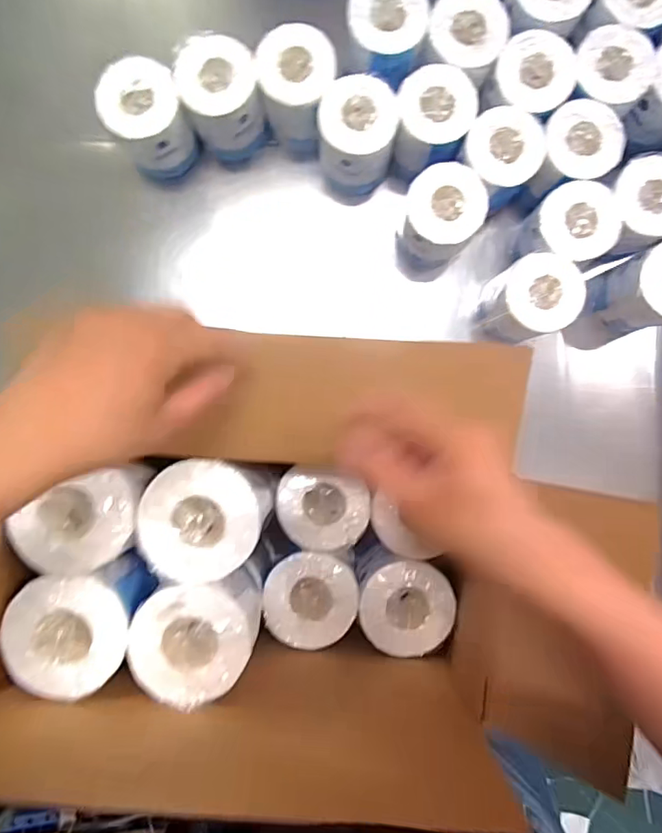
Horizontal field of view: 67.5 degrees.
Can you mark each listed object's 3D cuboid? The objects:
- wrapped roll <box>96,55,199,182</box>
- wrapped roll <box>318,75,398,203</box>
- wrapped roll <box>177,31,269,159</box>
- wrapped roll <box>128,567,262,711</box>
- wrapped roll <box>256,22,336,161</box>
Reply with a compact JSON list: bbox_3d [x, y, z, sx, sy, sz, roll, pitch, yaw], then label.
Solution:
[{"bbox_3d":[-0.234,-0.386,0.646,0.090,0.115,0.099,0,91,-2],"label":"wrapped roll"},{"bbox_3d":[0.031,-0.365,0.665,0.095,0.135,0.101,0,91,-2],"label":"wrapped roll"},{"bbox_3d":[-0.140,-0.413,0.654,0.093,0.112,0.098,0,91,-2],"label":"wrapped roll"},{"bbox_3d":[-0.113,0.179,0.437,0.093,0.099,0.095,0,91,-2],"label":"wrapped roll"},{"bbox_3d":[-0.045,-0.422,0.662,0.096,0.132,0.101,0,91,-2],"label":"wrapped roll"}]

